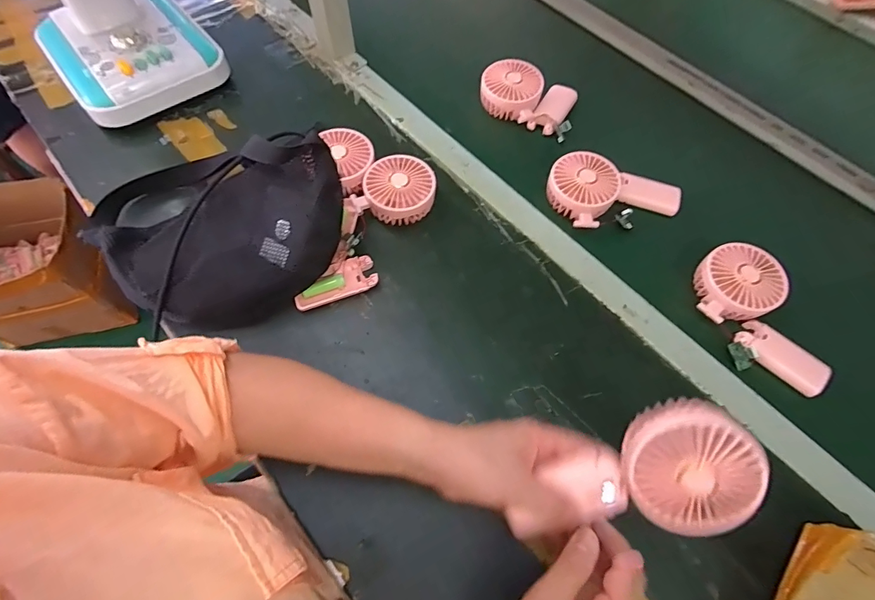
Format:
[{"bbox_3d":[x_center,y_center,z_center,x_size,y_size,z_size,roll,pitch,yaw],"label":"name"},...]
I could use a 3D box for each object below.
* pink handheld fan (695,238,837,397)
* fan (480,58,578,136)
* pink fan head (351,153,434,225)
[{"bbox_3d":[0.363,0.021,0.472,0.090,0.043,0.176,-18,67,-11],"label":"pink handheld fan"},{"bbox_3d":[0.133,-0.300,0.615,0.137,0.050,0.088,14,65,4],"label":"fan"},{"bbox_3d":[-0.050,-0.139,0.537,0.092,0.043,0.089,1,65,-2],"label":"pink fan head"}]

